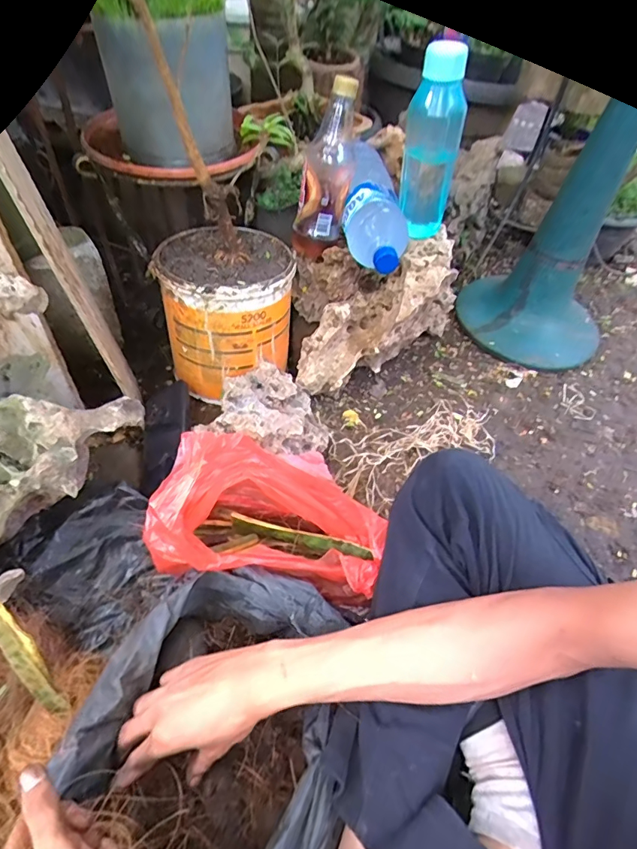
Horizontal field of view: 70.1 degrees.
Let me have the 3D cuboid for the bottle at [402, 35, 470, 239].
[{"bbox_3d":[0.158,-0.386,0.638,0.080,0.244,0.086,13,51,6],"label":"bottle"}]

